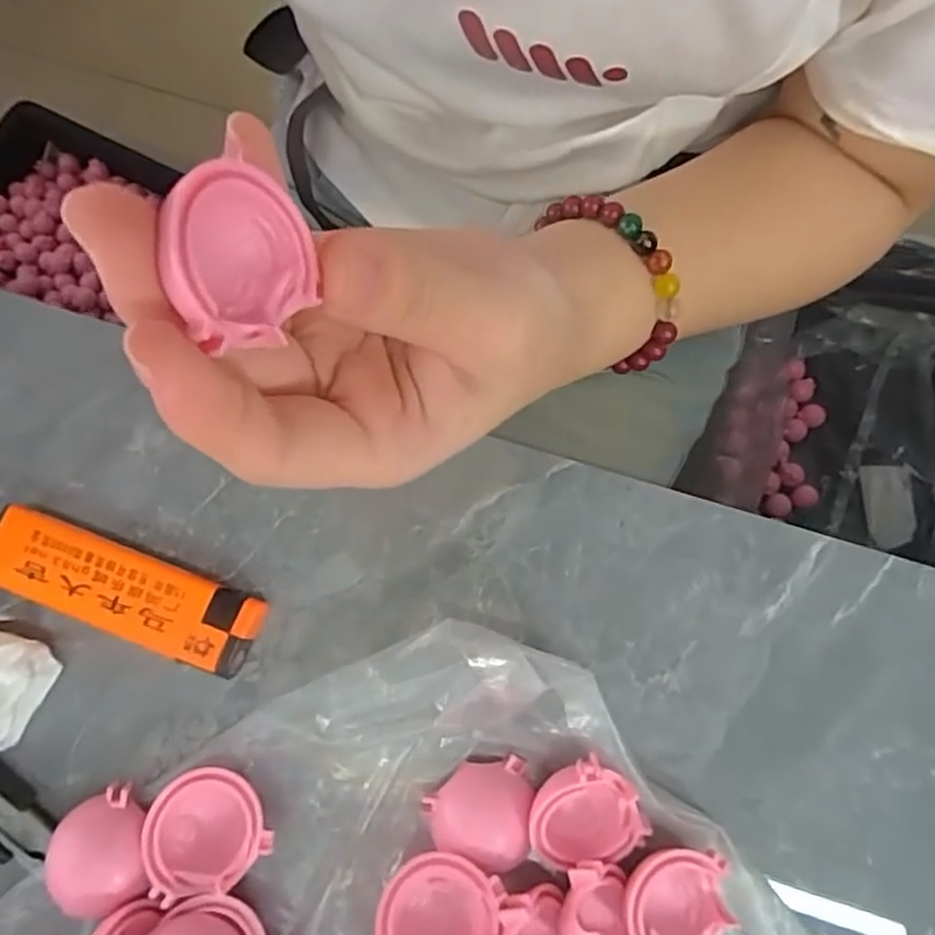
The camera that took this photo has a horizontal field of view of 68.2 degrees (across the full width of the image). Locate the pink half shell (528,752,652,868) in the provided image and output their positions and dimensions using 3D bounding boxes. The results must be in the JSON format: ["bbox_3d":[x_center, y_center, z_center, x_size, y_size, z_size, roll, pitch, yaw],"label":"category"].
[{"bbox_3d":[0.030,0.090,0.176,0.028,0.015,0.027,0,76,2],"label":"pink half shell"}]

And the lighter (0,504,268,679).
[{"bbox_3d":[-0.098,0.036,0.200,0.081,0.014,0.023,20,77,7],"label":"lighter"}]

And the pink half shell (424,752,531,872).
[{"bbox_3d":[0.003,0.090,0.181,0.027,0.011,0.025,0,76,2],"label":"pink half shell"}]

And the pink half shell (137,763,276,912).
[{"bbox_3d":[-0.068,0.094,0.180,0.030,0.011,0.029,0,76,2],"label":"pink half shell"}]

